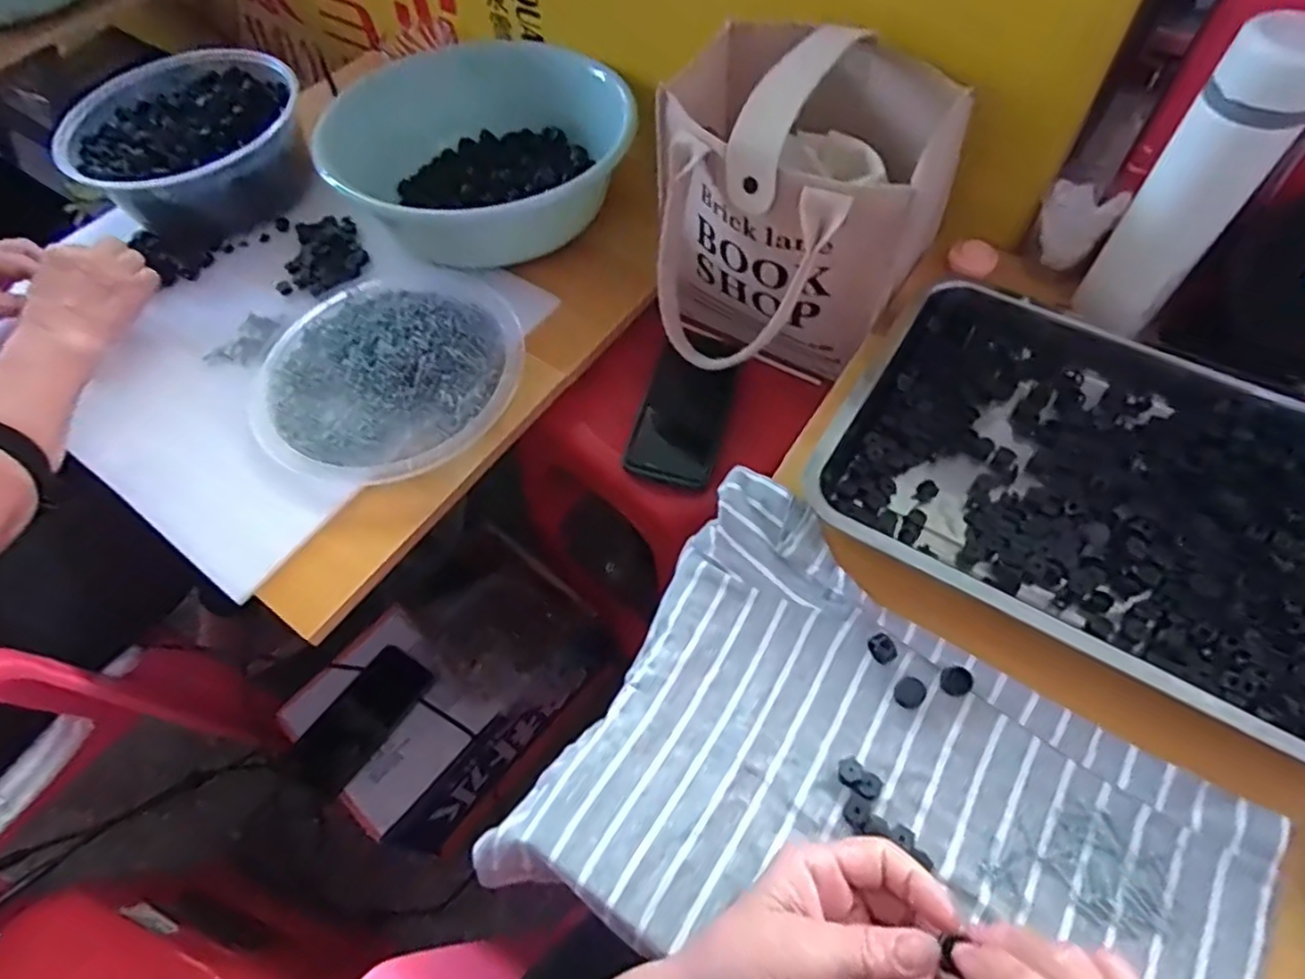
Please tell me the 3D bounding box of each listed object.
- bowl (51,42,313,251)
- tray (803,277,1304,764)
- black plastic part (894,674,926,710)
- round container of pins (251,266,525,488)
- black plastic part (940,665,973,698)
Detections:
[{"bbox_3d":[-0.476,-0.361,0.722,0.206,0.089,0.227,37,68,23],"label":"bowl"},{"bbox_3d":[0.307,-0.012,0.457,0.339,0.033,0.266,28,65,19],"label":"tray"},{"bbox_3d":[0.154,0.121,0.409,0.017,0.004,0.018,-2,59,3],"label":"black plastic part"},{"bbox_3d":[-0.236,-0.117,0.604,0.222,0.028,0.240,-2,59,3],"label":"round container of pins"},{"bbox_3d":[0.182,0.114,0.409,0.017,0.011,0.017,-2,59,3],"label":"black plastic part"}]

